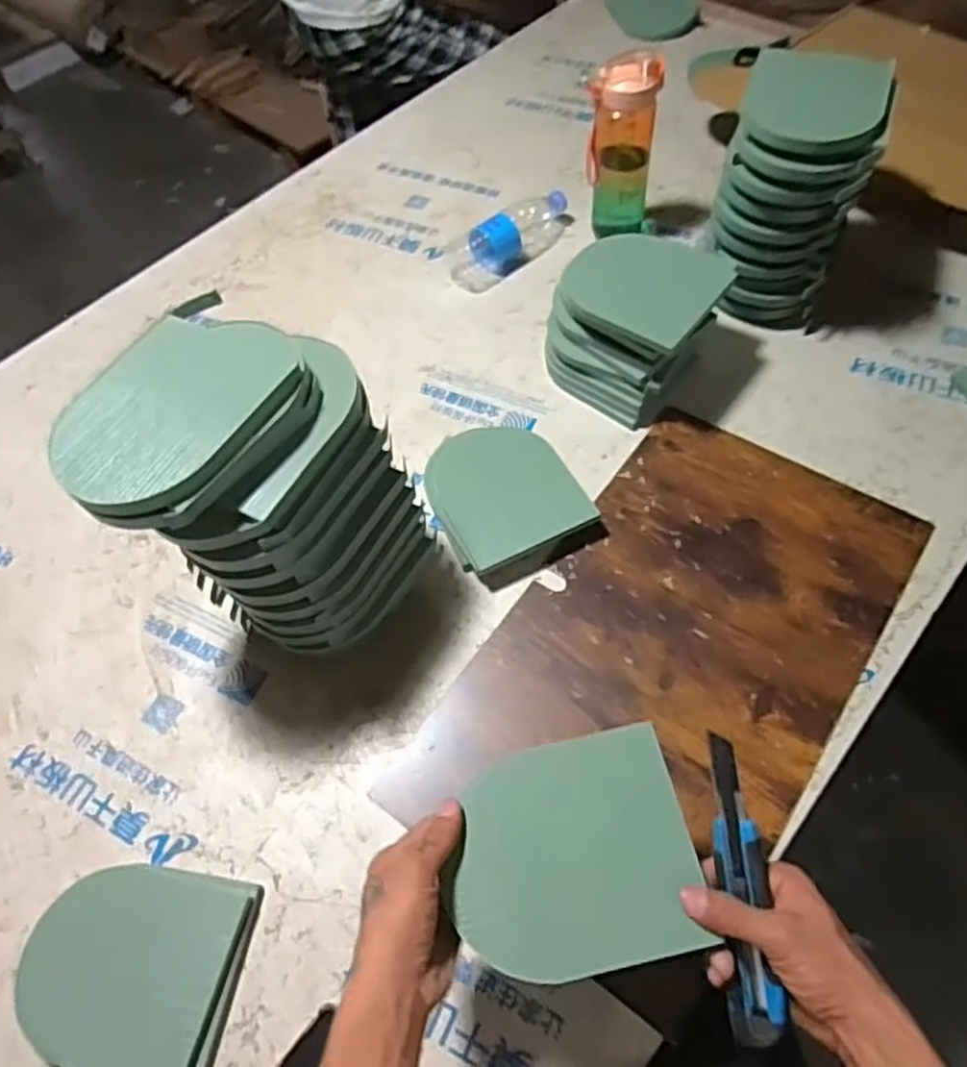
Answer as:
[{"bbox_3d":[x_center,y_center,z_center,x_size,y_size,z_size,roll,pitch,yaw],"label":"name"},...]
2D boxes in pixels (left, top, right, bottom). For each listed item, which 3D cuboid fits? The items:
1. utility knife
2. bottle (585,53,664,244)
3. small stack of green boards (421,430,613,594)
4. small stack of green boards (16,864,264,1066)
[{"bbox_3d":[0.171,0.235,0.480,0.028,0.020,0.194,-5,83,0],"label":"utility knife"},{"bbox_3d":[0.185,-0.517,0.984,0.088,0.234,0.066,5,60,6],"label":"bottle"},{"bbox_3d":[0.024,-0.049,0.829,0.164,0.042,0.192,-26,61,-12],"label":"small stack of green boards"},{"bbox_3d":[-0.298,0.369,0.612,0.180,0.026,0.158,7,60,8],"label":"small stack of green boards"}]

